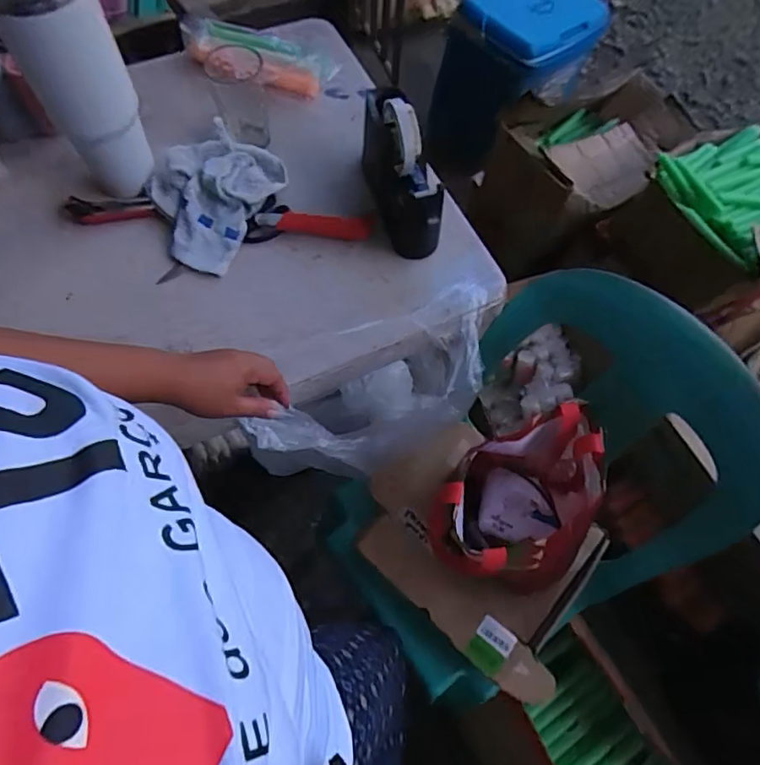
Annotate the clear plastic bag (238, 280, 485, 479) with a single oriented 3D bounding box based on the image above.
[{"bbox_3d":[-0.002,0.031,0.722,0.322,0.218,0.130,-27,69,-13],"label":"clear plastic bag"}]

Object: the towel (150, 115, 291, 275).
[{"bbox_3d":[-0.219,-0.245,0.704,0.149,0.043,0.193,28,68,10],"label":"towel"}]

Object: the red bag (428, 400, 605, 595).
[{"bbox_3d":[0.187,0.173,0.711,0.208,0.228,0.175,-22,68,-11],"label":"red bag"}]

